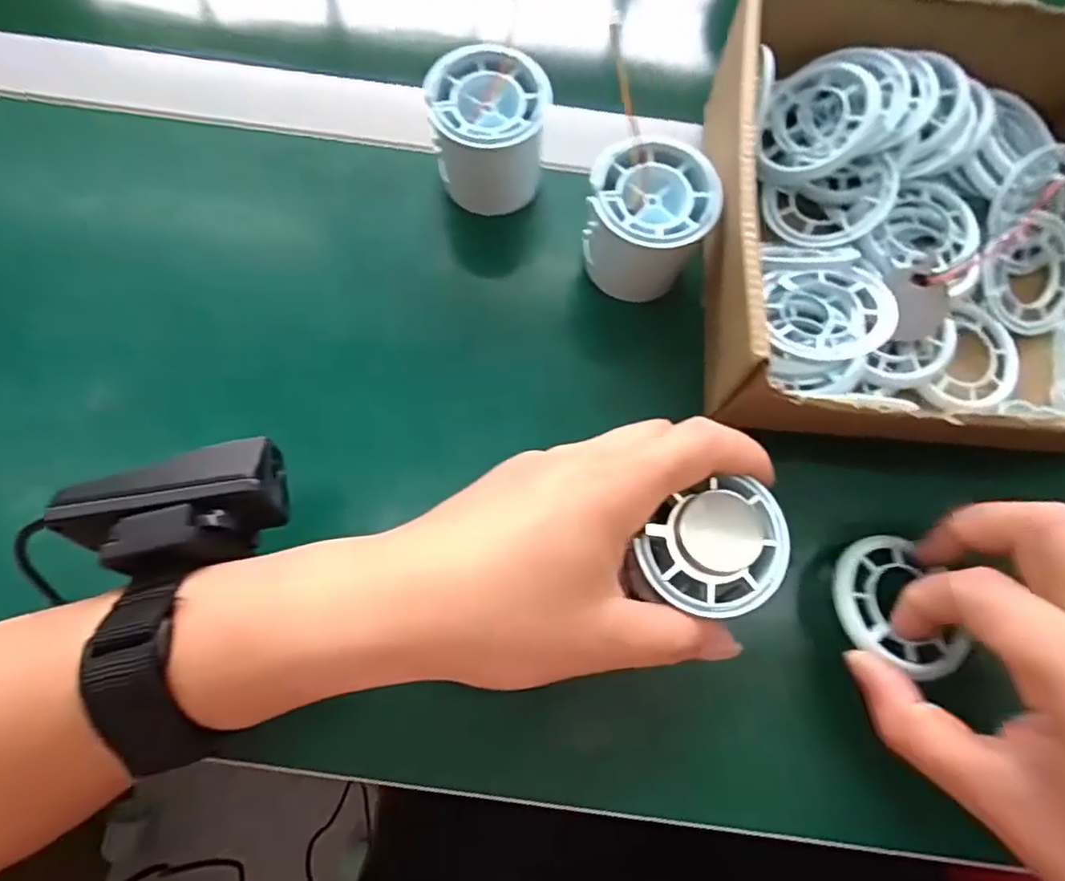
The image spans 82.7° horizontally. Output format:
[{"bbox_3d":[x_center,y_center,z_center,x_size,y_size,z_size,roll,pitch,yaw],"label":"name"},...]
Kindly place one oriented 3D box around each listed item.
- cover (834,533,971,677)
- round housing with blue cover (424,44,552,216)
[{"bbox_3d":[0.148,0.067,0.247,0.049,0.013,0.055,-4,74,-4],"label":"cover"},{"bbox_3d":[-0.021,-0.146,0.292,0.052,0.052,0.049,1,73,-2],"label":"round housing with blue cover"}]

